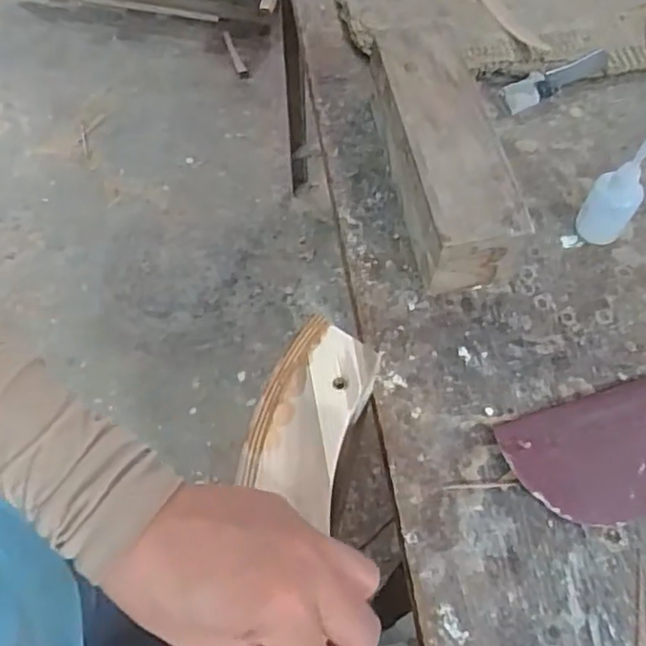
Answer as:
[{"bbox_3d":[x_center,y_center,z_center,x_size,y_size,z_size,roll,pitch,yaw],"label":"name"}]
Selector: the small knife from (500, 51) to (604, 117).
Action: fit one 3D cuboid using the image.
[{"bbox_3d":[0.203,-0.213,0.564,0.111,0.009,0.025,-30,66,-15],"label":"small knife"}]

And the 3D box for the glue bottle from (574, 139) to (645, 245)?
[{"bbox_3d":[0.208,-0.096,0.453,0.032,0.100,0.027,29,66,14],"label":"glue bottle"}]

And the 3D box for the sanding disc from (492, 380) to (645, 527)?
[{"bbox_3d":[0.177,0.081,0.407,0.118,0.013,0.078,-16,63,-9],"label":"sanding disc"}]

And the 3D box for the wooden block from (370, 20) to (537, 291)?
[{"bbox_3d":[0.088,-0.127,0.489,0.068,0.064,0.203,-9,62,-5],"label":"wooden block"}]

